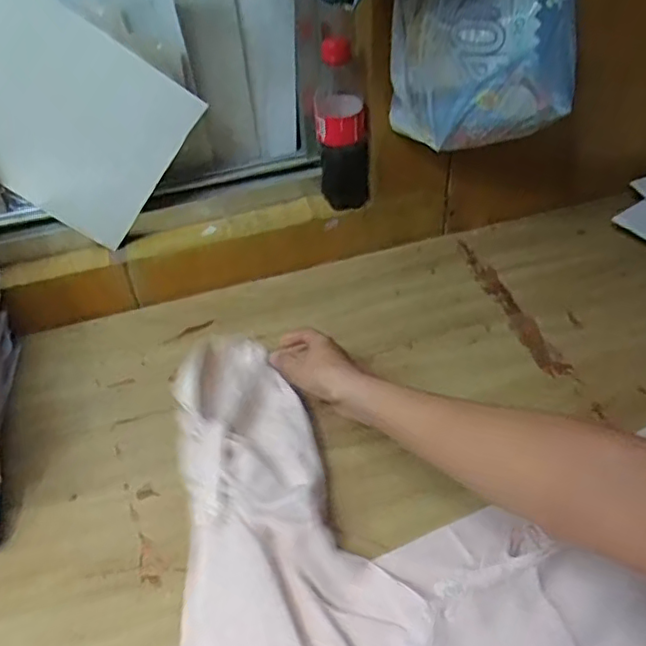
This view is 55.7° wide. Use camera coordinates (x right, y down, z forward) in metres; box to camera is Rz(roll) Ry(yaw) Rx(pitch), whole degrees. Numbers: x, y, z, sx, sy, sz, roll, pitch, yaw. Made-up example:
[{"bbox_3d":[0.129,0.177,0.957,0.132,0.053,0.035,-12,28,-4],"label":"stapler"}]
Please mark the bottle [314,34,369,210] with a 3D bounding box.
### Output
[{"bbox_3d":[0.022,-0.217,0.700,0.058,0.200,0.055,-2,42,1],"label":"bottle"}]

